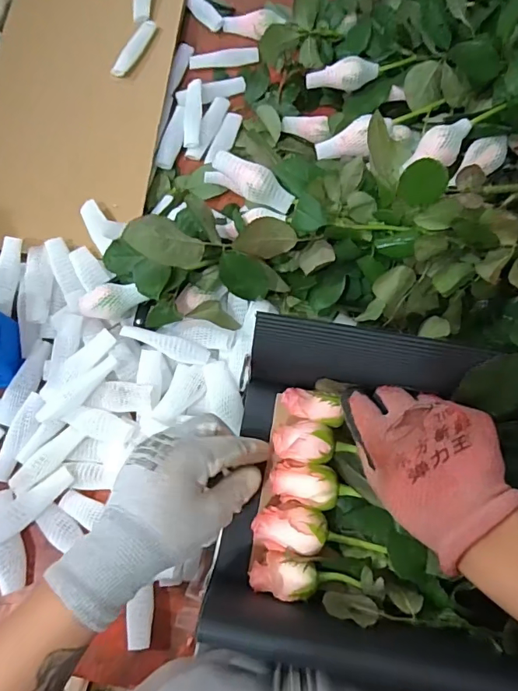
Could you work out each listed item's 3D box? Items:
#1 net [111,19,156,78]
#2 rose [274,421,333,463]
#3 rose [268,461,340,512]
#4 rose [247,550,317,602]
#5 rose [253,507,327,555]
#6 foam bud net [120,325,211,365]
[{"bbox_3d":[-0.158,-0.377,0.590,0.021,0.007,0.095,24,73,5],"label":"net"},{"bbox_3d":[0.034,0.072,0.352,0.044,0.027,0.031,12,73,1],"label":"rose"},{"bbox_3d":[0.033,0.102,0.345,0.048,0.028,0.030,13,73,2],"label":"rose"},{"bbox_3d":[0.017,0.163,0.336,0.045,0.040,0.028,14,73,2],"label":"rose"},{"bbox_3d":[0.022,0.132,0.336,0.051,0.033,0.030,6,73,-1],"label":"rose"},{"bbox_3d":[-0.089,-0.002,0.447,0.085,0.010,0.023,20,73,4],"label":"foam bud net"}]

